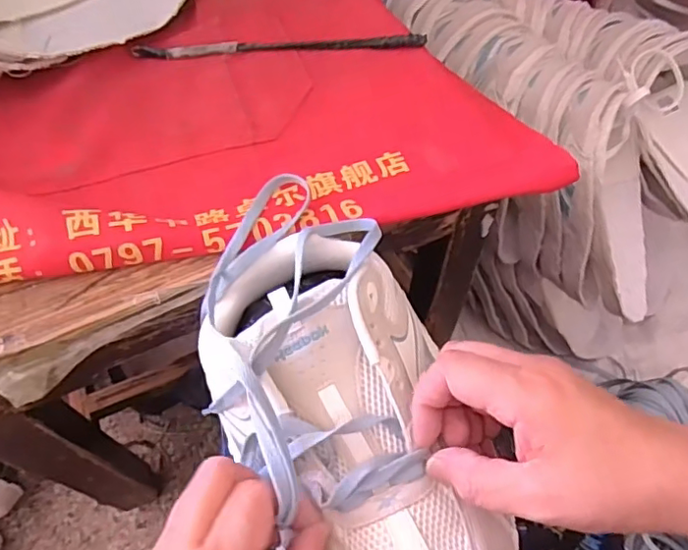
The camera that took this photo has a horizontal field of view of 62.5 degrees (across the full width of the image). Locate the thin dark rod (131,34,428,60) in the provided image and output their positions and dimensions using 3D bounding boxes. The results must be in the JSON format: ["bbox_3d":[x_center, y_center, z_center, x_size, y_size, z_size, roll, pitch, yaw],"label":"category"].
[{"bbox_3d":[-0.050,-0.187,0.461,0.233,0.008,0.017,-3,60,-3],"label":"thin dark rod"}]

